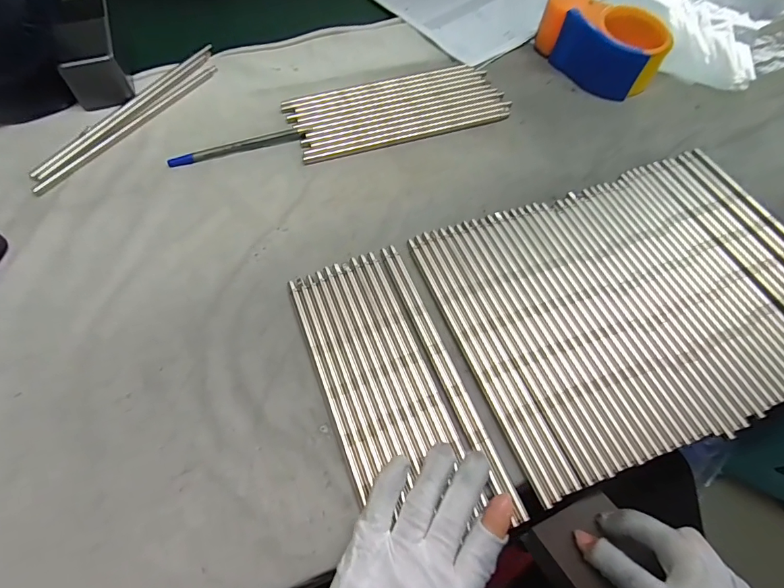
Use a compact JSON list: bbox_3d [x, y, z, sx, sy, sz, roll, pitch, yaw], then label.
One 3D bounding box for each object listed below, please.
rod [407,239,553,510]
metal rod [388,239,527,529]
[{"bbox_3d":[0.058,0.045,0.315,0.008,0.004,0.221,-19,64,-12],"label":"rod"},{"bbox_3d":[0.042,0.051,0.310,0.008,0.004,0.222,-19,64,-11],"label":"metal rod"}]

